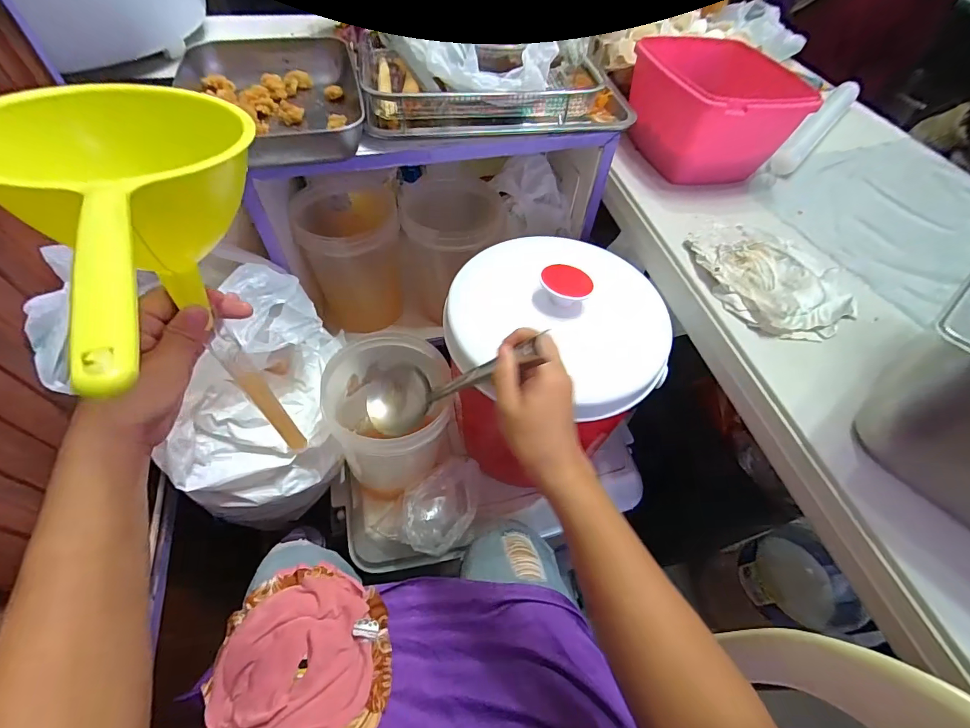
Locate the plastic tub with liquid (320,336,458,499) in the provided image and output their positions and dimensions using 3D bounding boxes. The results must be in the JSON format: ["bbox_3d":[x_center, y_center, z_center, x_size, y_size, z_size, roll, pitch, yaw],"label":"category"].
[{"bbox_3d":[-0.135,0.082,0.618,0.143,0.200,0.158,2,54,-3],"label":"plastic tub with liquid"}]

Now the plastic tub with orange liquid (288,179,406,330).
[{"bbox_3d":[-0.228,-0.191,0.769,0.148,0.192,0.171,-9,55,-11],"label":"plastic tub with orange liquid"}]

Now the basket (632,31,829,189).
[{"bbox_3d":[0.330,-0.359,0.621,0.186,0.116,0.200,-13,56,-14],"label":"basket"}]

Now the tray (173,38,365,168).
[{"bbox_3d":[-0.260,-0.324,0.524,0.199,0.047,0.251,-11,56,-13],"label":"tray"}]

